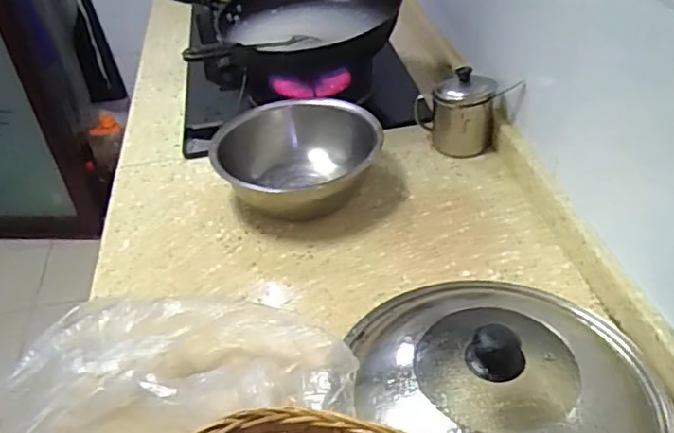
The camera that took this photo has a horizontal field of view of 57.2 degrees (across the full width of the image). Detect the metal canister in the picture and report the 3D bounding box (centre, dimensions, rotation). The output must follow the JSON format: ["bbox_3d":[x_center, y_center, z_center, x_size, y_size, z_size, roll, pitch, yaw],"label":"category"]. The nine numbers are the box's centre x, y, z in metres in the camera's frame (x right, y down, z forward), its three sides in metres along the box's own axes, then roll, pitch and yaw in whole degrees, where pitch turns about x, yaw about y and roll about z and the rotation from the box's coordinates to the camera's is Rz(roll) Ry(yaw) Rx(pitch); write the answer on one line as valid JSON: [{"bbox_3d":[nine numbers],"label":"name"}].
[{"bbox_3d":[0.203,-0.164,0.964,0.141,0.120,0.122,-8,38,-4],"label":"metal canister"}]

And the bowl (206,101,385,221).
[{"bbox_3d":[-0.054,-0.080,0.906,0.235,0.089,0.230,-3,38,2],"label":"bowl"}]

